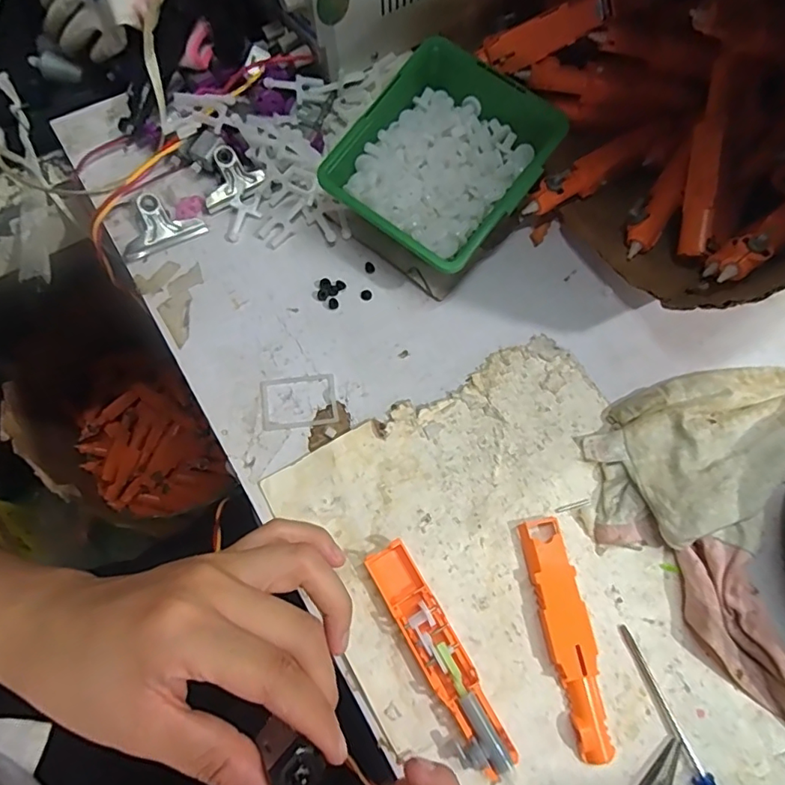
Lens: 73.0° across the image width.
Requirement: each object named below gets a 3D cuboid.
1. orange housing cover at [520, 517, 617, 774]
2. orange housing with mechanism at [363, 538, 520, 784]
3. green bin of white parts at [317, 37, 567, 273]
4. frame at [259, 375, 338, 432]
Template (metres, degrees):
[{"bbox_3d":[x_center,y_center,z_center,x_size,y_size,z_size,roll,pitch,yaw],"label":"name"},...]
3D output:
[{"bbox_3d":[0.094,0.129,0.284,0.024,0.011,0.119,-11,72,-4],"label":"orange housing cover"},{"bbox_3d":[0.024,0.137,0.277,0.025,0.013,0.119,-26,72,-10],"label":"orange housing with mechanism"},{"bbox_3d":[0.033,-0.144,0.345,0.109,0.061,0.123,38,74,13],"label":"green bin of white parts"},{"bbox_3d":[-0.058,0.005,0.324,0.046,0.004,0.032,-8,69,-3],"label":"frame"}]

